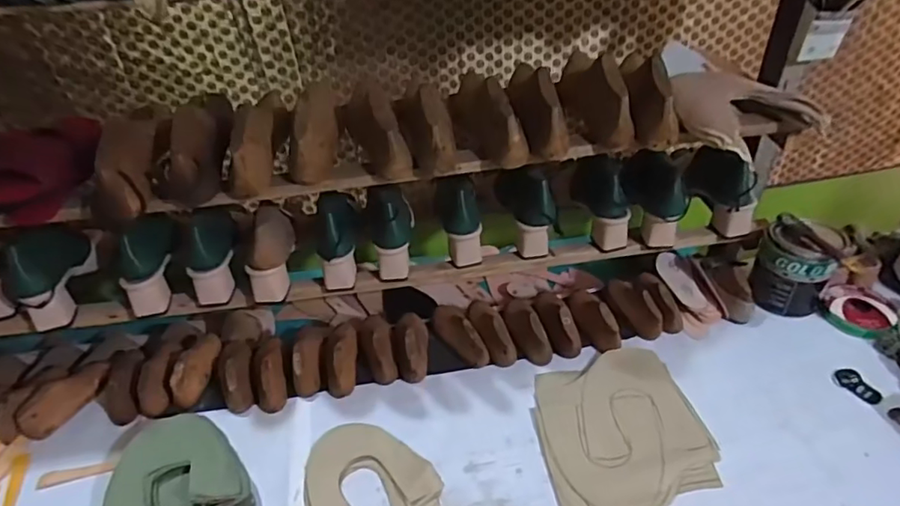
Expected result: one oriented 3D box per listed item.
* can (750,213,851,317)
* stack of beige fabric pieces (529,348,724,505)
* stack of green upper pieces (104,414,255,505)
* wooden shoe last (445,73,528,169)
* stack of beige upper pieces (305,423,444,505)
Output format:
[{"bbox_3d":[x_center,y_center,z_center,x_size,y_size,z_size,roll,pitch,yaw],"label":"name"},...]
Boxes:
[{"bbox_3d":[0.547,0.024,0.889,0.113,0.134,0.094,23,46,29],"label":"can"},{"bbox_3d":[0.232,0.247,0.750,0.216,0.010,0.266,-8,39,-4],"label":"stack of beige fabric pieces"},{"bbox_3d":[-0.350,0.287,0.721,0.164,0.043,0.190,-16,41,-14],"label":"stack of green upper pieces"},{"bbox_3d":[0.044,-0.209,0.806,0.068,0.100,0.257,-15,41,-13],"label":"wooden shoe last"},{"bbox_3d":[-0.110,0.291,0.727,0.167,0.010,0.174,-18,41,-16],"label":"stack of beige upper pieces"}]

